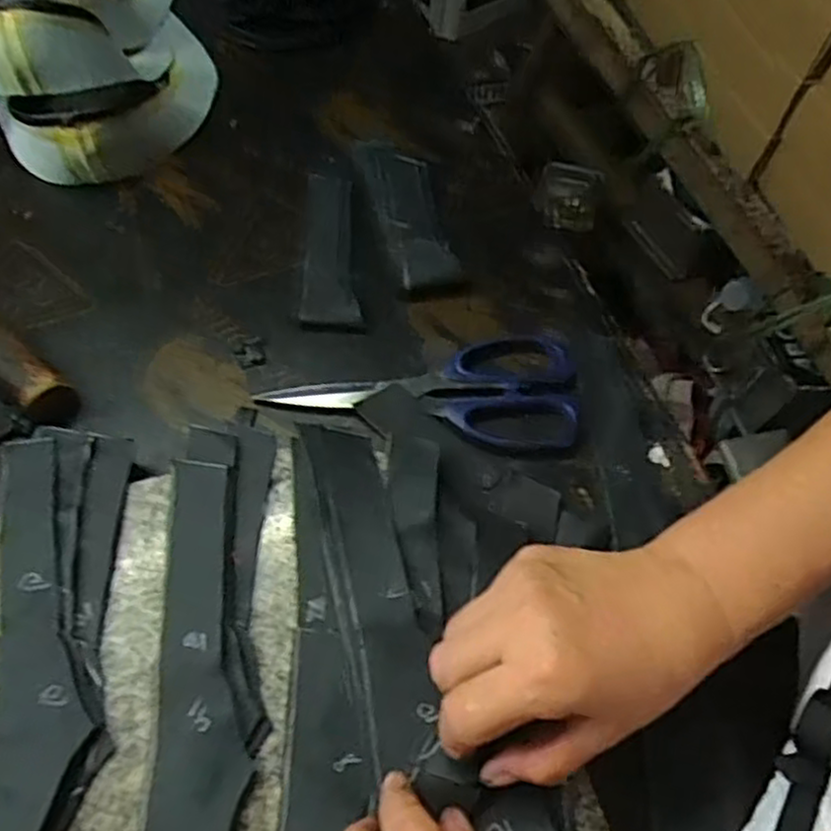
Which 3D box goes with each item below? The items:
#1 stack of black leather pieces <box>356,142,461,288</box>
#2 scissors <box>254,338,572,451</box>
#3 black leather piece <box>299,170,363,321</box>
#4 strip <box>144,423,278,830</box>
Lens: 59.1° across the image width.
[{"bbox_3d":[-0.007,-0.152,0.526,0.044,0.014,0.152,-8,59,-9],"label":"stack of black leather pieces"},{"bbox_3d":[0.005,-0.020,0.446,0.184,0.007,0.078,3,58,-2],"label":"scissors"},{"bbox_3d":[-0.057,-0.119,0.510,0.038,0.009,0.140,0,58,-4],"label":"black leather piece"},{"bbox_3d":[-0.093,0.145,0.323,0.049,0.009,0.319,-2,58,-5],"label":"strip"}]

